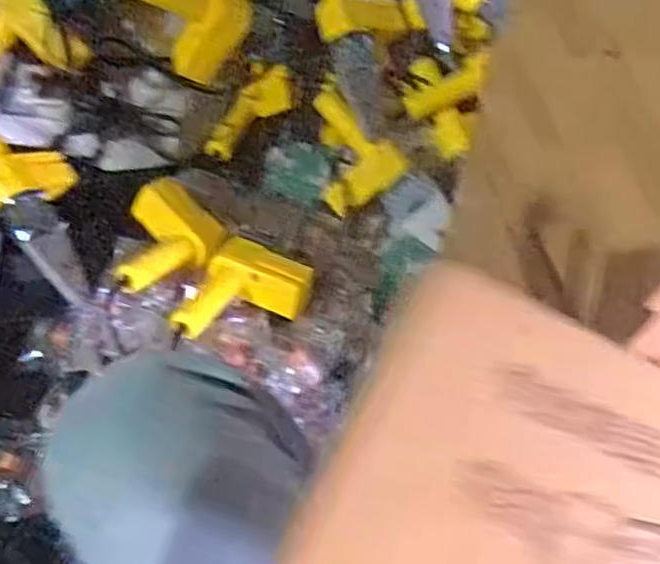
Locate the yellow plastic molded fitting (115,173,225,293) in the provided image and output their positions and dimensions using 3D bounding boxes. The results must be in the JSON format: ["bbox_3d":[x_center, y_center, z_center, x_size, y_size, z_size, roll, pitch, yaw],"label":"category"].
[{"bbox_3d":[-0.208,-0.061,0.863,0.138,0.058,0.114,-32,63,-19],"label":"yellow plastic molded fitting"}]

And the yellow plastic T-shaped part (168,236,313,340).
[{"bbox_3d":[-0.098,0.023,0.831,0.124,0.047,0.152,26,57,3],"label":"yellow plastic T-shaped part"}]

